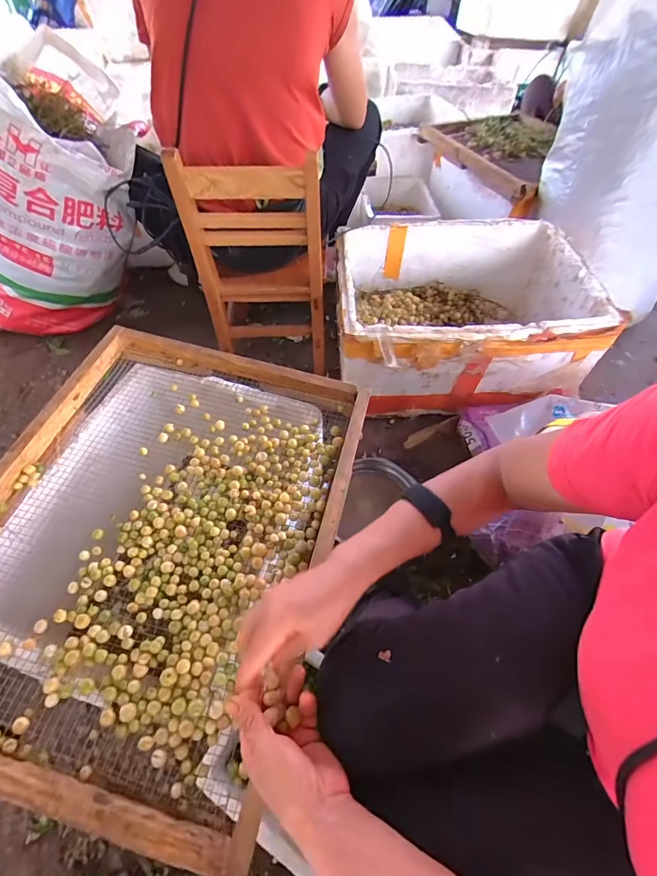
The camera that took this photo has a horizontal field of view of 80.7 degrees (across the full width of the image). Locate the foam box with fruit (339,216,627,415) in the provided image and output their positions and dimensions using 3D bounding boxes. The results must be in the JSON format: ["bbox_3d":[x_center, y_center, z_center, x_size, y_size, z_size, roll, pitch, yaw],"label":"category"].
[{"bbox_3d":[0.311,-0.318,0.985,0.571,0.249,0.449,-2,55,-3],"label":"foam box with fruit"}]

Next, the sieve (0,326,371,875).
[{"bbox_3d":[-0.225,0.105,0.521,0.454,0.059,0.565,13,56,7],"label":"sieve"}]

